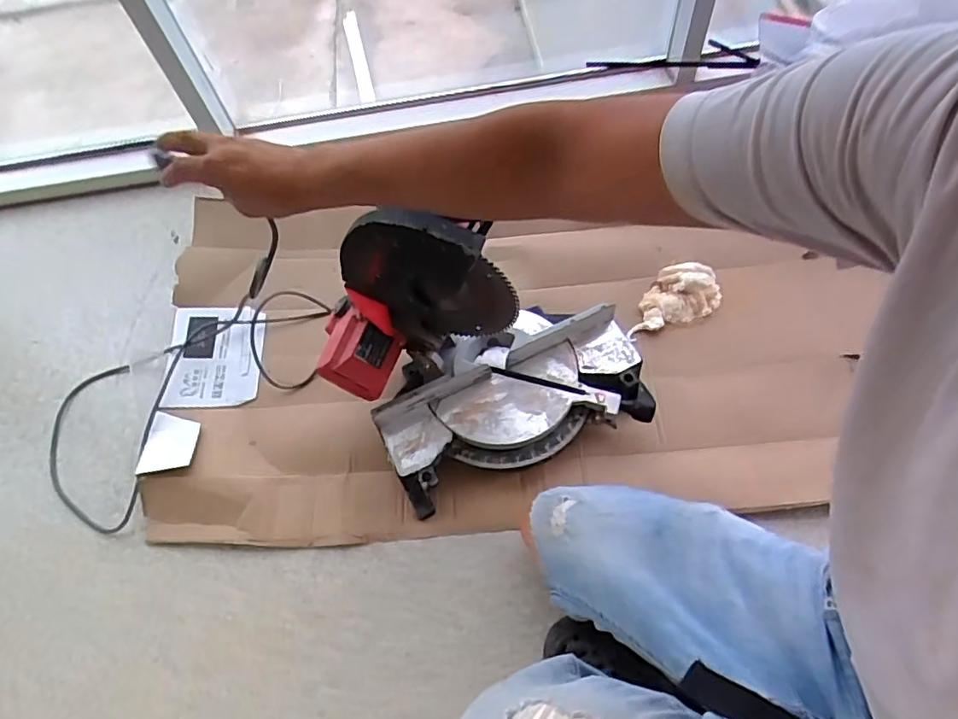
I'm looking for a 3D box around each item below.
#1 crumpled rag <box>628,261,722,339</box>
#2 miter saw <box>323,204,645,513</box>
[{"bbox_3d":[0.357,-0.118,1.027,0.167,0.072,0.093,-12,60,-2],"label":"crumpled rag"},{"bbox_3d":[0.013,-0.029,0.835,0.461,0.437,0.328,-24,61,-10],"label":"miter saw"}]

